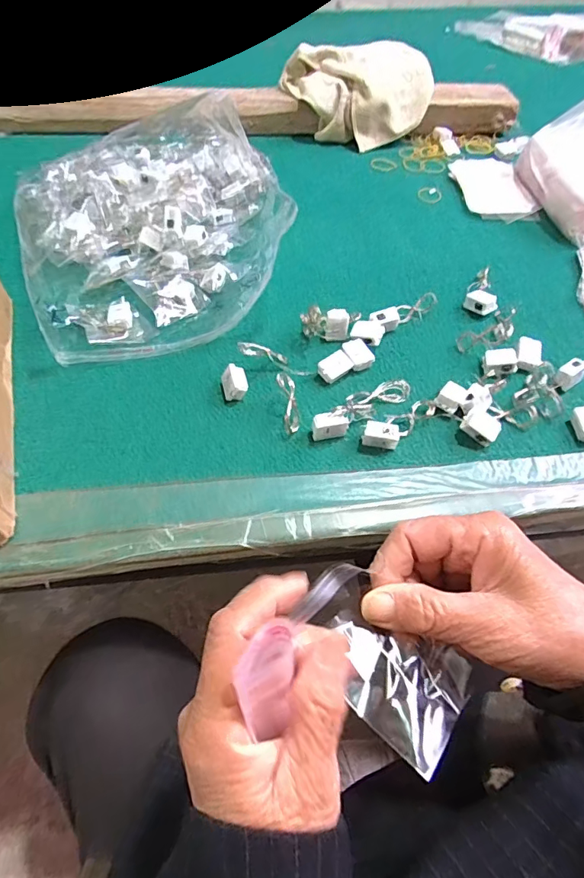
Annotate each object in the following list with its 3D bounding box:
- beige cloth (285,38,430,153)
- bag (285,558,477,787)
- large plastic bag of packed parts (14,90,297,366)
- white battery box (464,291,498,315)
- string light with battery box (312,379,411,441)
[{"bbox_3d":[0.094,-0.489,0.675,0.200,0.088,0.133,-1,55,-3],"label":"beige cloth"},{"bbox_3d":[0.041,0.099,0.217,0.082,0.020,0.051,36,61,21],"label":"bag"},{"bbox_3d":[-0.138,-0.237,0.510,0.290,0.054,0.349,-19,58,-15],"label":"large plastic bag of packed parts"},{"bbox_3d":[0.187,-0.134,0.472,0.031,0.018,0.019,26,58,15],"label":"white battery box"},{"bbox_3d":[0.057,-0.030,0.391,0.096,0.026,0.028,-31,61,-21],"label":"string light with battery box"}]

